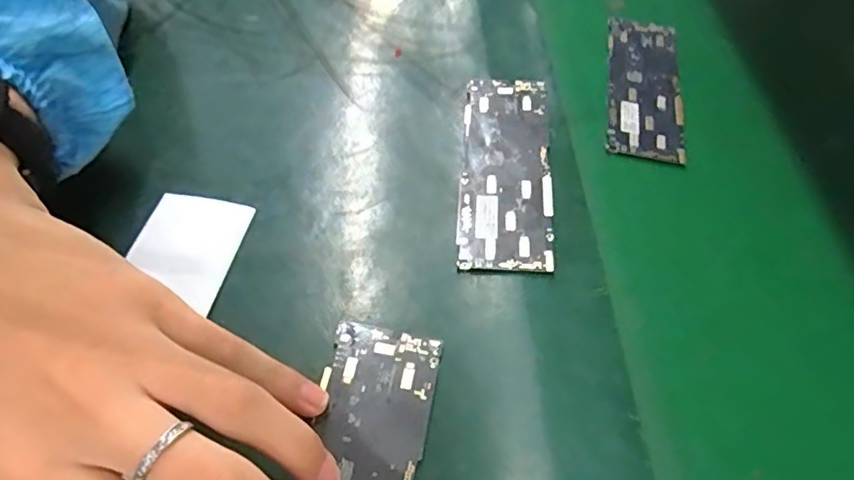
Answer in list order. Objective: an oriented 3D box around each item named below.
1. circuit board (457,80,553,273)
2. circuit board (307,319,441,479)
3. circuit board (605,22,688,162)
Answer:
[{"bbox_3d":[0.041,-0.038,0.288,0.044,0.008,0.125,5,57,2],"label":"circuit board"},{"bbox_3d":[-0.028,0.090,0.202,0.044,0.004,0.123,12,57,6],"label":"circuit board"},{"bbox_3d":[0.134,-0.095,0.343,0.044,0.009,0.118,10,57,3],"label":"circuit board"}]

